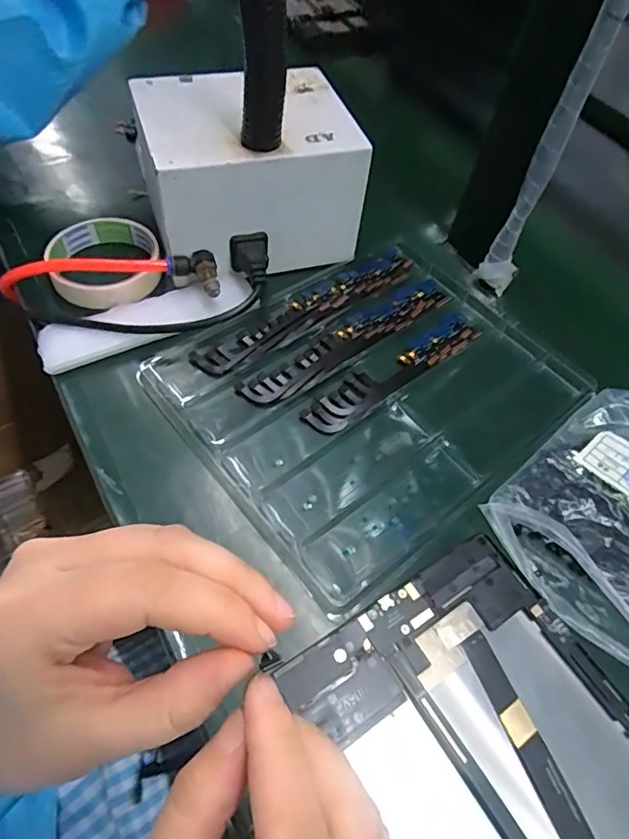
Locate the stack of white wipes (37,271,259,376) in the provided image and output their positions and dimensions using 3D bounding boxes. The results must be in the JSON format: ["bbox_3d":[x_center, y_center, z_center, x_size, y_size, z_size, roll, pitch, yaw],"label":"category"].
[{"bbox_3d":[-0.121,-0.076,0.401,0.162,0.013,0.044,-22,61,-16],"label":"stack of white wipes"}]

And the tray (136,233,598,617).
[{"bbox_3d":[0.050,-0.028,0.394,0.276,0.016,0.215,-34,65,-22],"label":"tray"}]

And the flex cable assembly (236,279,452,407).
[{"bbox_3d":[0.030,-0.062,0.410,0.195,0.012,0.033,-35,65,-23],"label":"flex cable assembly"}]

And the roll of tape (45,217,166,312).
[{"bbox_3d":[-0.164,-0.126,0.426,0.084,0.027,0.094,-21,61,-16],"label":"roll of tape"}]

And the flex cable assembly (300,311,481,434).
[{"bbox_3d":[0.062,-0.037,0.398,0.166,0.011,0.030,-35,65,-22],"label":"flex cable assembly"}]

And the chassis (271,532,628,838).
[{"bbox_3d":[0.099,0.182,0.232,0.149,0.007,0.234,-27,64,-21],"label":"chassis"}]

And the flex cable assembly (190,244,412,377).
[{"bbox_3d":[0.000,-0.090,0.428,0.211,0.009,0.032,-33,65,-22],"label":"flex cable assembly"}]

